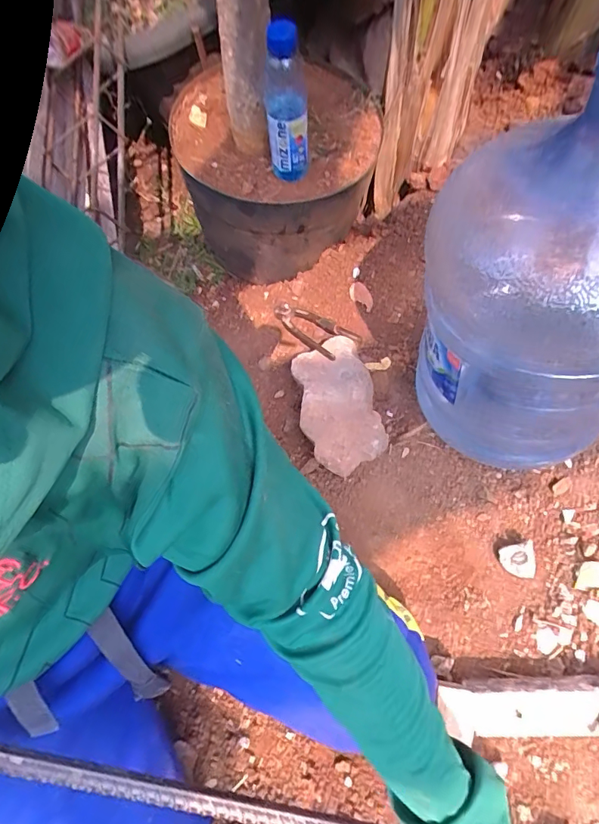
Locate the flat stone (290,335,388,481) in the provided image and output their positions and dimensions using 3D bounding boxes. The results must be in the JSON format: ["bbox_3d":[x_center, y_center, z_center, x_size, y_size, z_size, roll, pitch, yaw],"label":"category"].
[{"bbox_3d":[0.060,-0.012,0.727,0.126,0.064,0.213,-17,63,-5],"label":"flat stone"}]

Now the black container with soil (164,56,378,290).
[{"bbox_3d":[-0.035,-0.449,0.904,0.361,0.243,0.351,-3,62,2],"label":"black container with soil"}]

